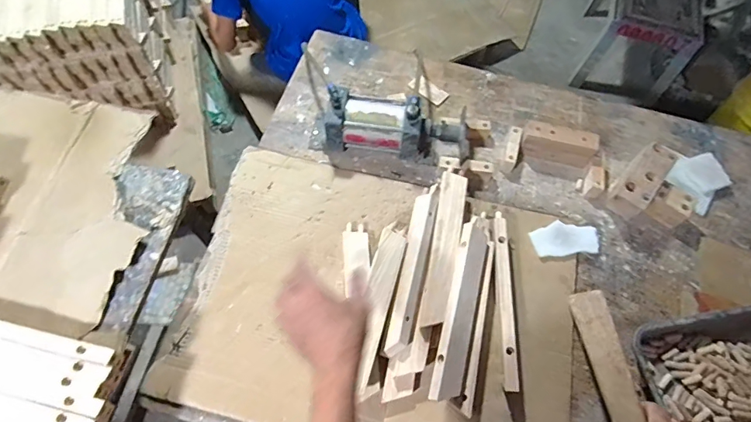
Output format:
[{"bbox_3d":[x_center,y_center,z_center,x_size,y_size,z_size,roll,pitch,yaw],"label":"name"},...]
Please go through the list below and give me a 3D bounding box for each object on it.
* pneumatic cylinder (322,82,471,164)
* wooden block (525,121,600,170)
[{"bbox_3d":[0.045,-0.168,0.863,0.305,0.117,0.105,5,62,0],"label":"pneumatic cylinder"},{"bbox_3d":[0.373,-0.134,0.897,0.142,0.073,0.048,16,64,3],"label":"wooden block"}]

